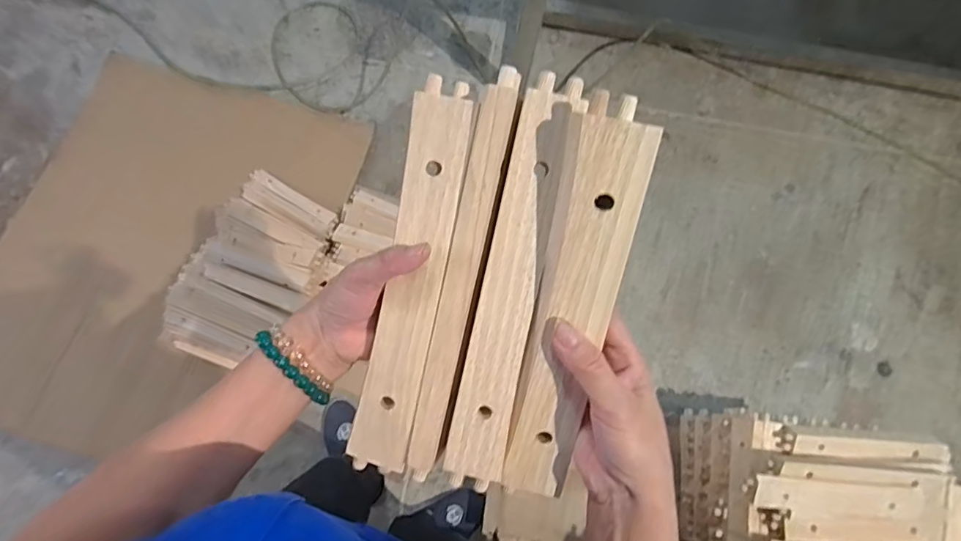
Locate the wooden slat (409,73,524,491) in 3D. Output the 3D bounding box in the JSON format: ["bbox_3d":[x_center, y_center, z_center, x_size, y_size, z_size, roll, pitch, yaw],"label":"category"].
[{"bbox_3d":[-0.014,0.009,0.331,0.023,0.012,0.263,13,99,4],"label":"wooden slat"}]

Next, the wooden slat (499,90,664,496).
[{"bbox_3d":[0.055,0.028,0.324,0.047,0.018,0.253,12,108,4],"label":"wooden slat"}]

